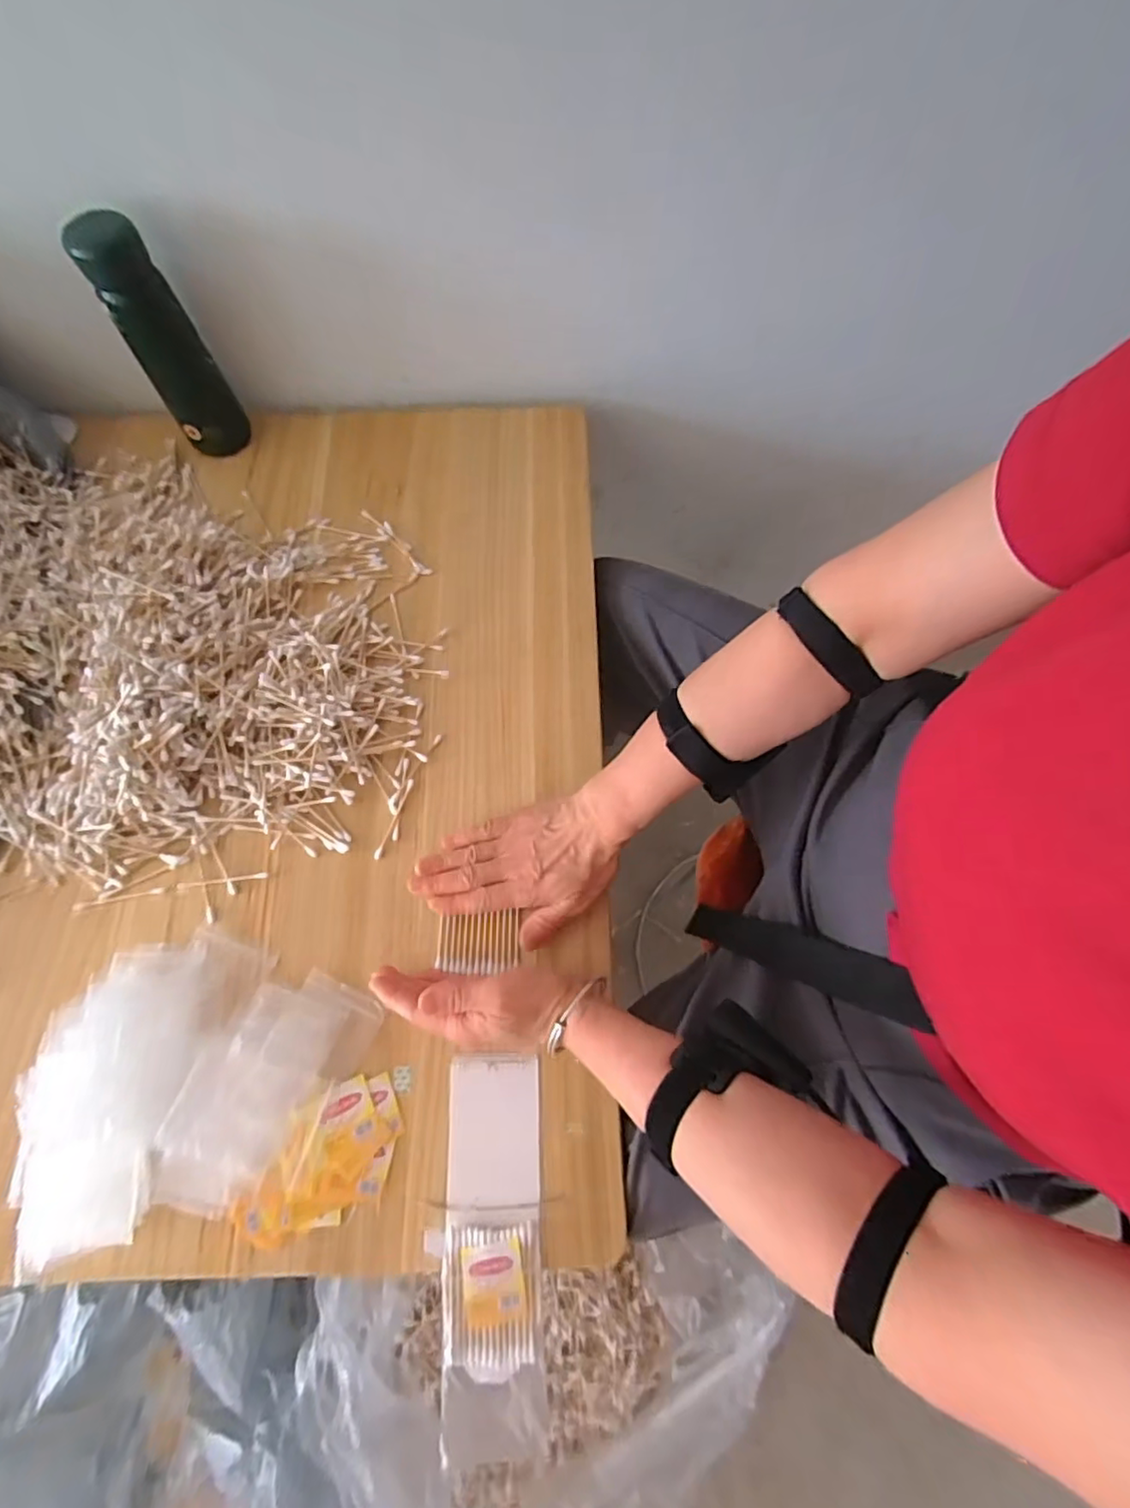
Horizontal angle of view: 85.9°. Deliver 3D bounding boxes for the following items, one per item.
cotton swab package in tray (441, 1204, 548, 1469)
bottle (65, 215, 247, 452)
[{"bbox_3d":[-0.045,0.358,0.380,0.061,0.019,0.124,-2,72,-3],"label":"cotton swab package in tray"},{"bbox_3d":[-0.340,-0.349,0.519,0.058,0.179,0.050,-30,74,-11],"label":"bottle"}]

